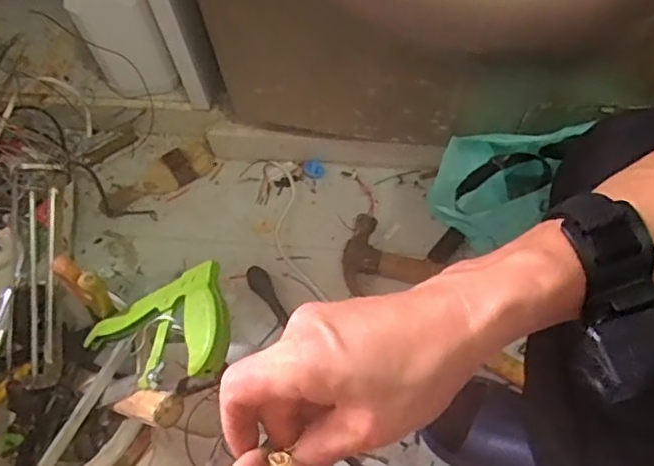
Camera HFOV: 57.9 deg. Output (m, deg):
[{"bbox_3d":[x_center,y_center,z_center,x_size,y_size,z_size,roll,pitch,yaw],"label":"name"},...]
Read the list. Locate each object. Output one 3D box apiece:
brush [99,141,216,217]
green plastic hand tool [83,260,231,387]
[{"bbox_3d":[-0.260,-0.084,0.899,0.184,0.022,0.056,-29,66,-10],"label":"brush"},{"bbox_3d":[-0.167,0.088,0.578,0.263,0.029,0.110,-8,52,51],"label":"green plastic hand tool"}]

